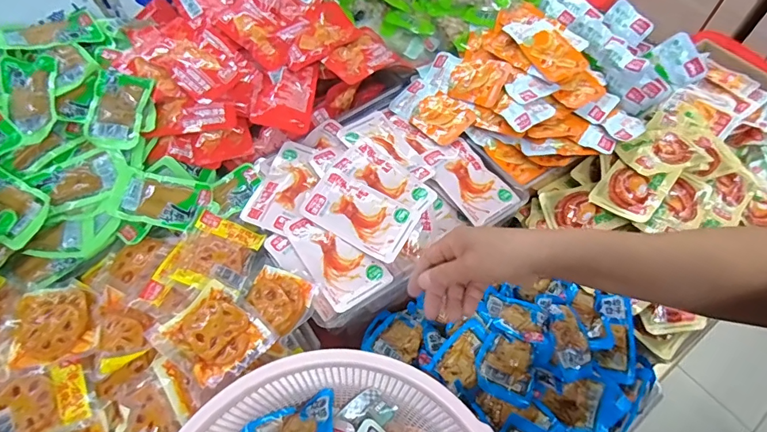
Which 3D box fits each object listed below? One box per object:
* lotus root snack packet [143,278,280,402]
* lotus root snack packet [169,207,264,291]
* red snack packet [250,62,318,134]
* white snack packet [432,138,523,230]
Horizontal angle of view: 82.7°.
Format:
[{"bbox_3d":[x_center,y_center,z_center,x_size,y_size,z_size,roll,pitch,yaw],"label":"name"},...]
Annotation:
[{"bbox_3d":[-0.172,0.118,0.434,0.096,0.011,0.086,37,65,21],"label":"lotus root snack packet"},{"bbox_3d":[-0.184,0.041,0.484,0.075,0.021,0.087,13,59,8],"label":"lotus root snack packet"},{"bbox_3d":[-0.125,-0.157,0.567,0.070,0.021,0.105,16,65,-16],"label":"red snack packet"},{"bbox_3d":[0.113,-0.043,0.556,0.073,0.015,0.112,-31,63,-18],"label":"white snack packet"}]

